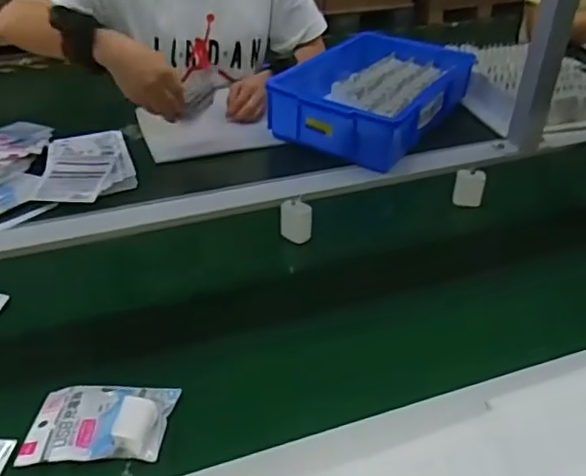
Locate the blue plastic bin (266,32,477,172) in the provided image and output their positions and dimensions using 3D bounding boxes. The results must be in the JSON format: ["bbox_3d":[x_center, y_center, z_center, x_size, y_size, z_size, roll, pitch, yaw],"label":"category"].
[{"bbox_3d":[0.138,-0.265,1.112,0.263,0.094,0.364,22,43,27],"label":"blue plastic bin"}]

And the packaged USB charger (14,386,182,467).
[{"bbox_3d":[-0.184,0.174,0.582,0.131,0.023,0.088,0,37,-2],"label":"packaged USB charger"}]

